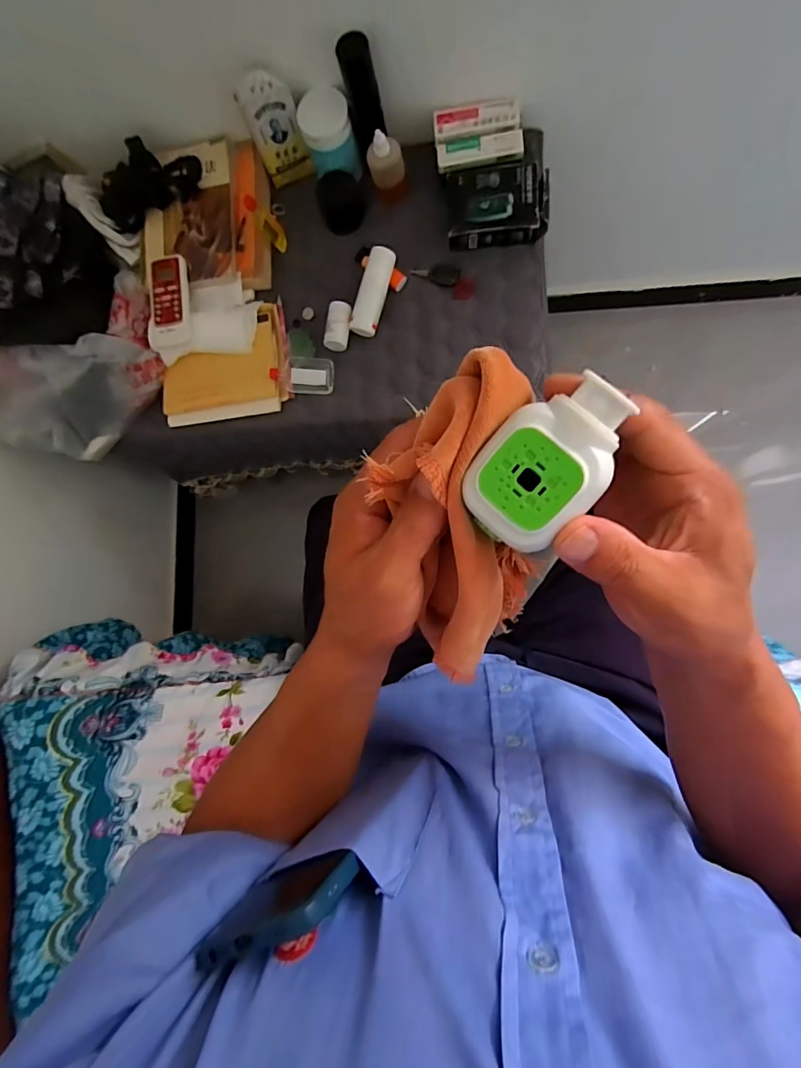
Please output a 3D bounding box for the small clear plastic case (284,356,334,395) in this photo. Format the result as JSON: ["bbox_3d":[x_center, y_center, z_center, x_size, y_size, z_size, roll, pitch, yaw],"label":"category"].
[{"bbox_3d":[-0.133,-0.231,0.692,0.071,0.012,0.051,5,103,5],"label":"small clear plastic case"}]

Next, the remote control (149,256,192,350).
[{"bbox_3d":[-0.333,-0.331,0.681,0.061,0.023,0.130,0,87,8],"label":"remote control"}]

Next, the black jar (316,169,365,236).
[{"bbox_3d":[-0.085,-0.483,0.695,0.066,0.051,0.064,-19,84,6],"label":"black jar"}]

